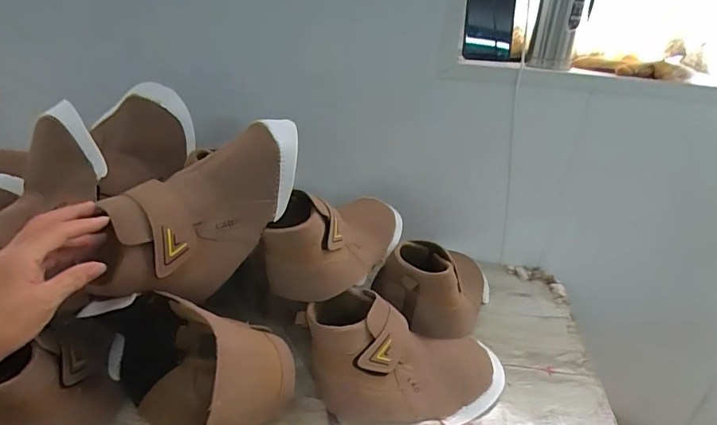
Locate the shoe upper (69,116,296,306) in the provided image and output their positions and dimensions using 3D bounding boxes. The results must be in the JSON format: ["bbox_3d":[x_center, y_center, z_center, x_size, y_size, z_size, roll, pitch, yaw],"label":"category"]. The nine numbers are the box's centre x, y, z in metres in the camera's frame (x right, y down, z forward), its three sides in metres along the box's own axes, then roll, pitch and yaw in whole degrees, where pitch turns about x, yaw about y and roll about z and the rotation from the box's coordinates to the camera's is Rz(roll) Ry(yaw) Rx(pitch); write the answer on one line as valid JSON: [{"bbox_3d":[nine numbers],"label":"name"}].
[{"bbox_3d":[-0.190,-0.009,0.511,0.213,0.174,0.114,-9,25,-28],"label":"shoe upper"}]

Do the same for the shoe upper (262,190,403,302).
[{"bbox_3d":[-0.024,0.026,0.618,0.106,0.111,0.245,13,24,21],"label":"shoe upper"}]

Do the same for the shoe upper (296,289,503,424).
[{"bbox_3d":[0.058,0.176,0.561,0.254,0.122,0.122,-2,23,-13],"label":"shoe upper"}]

